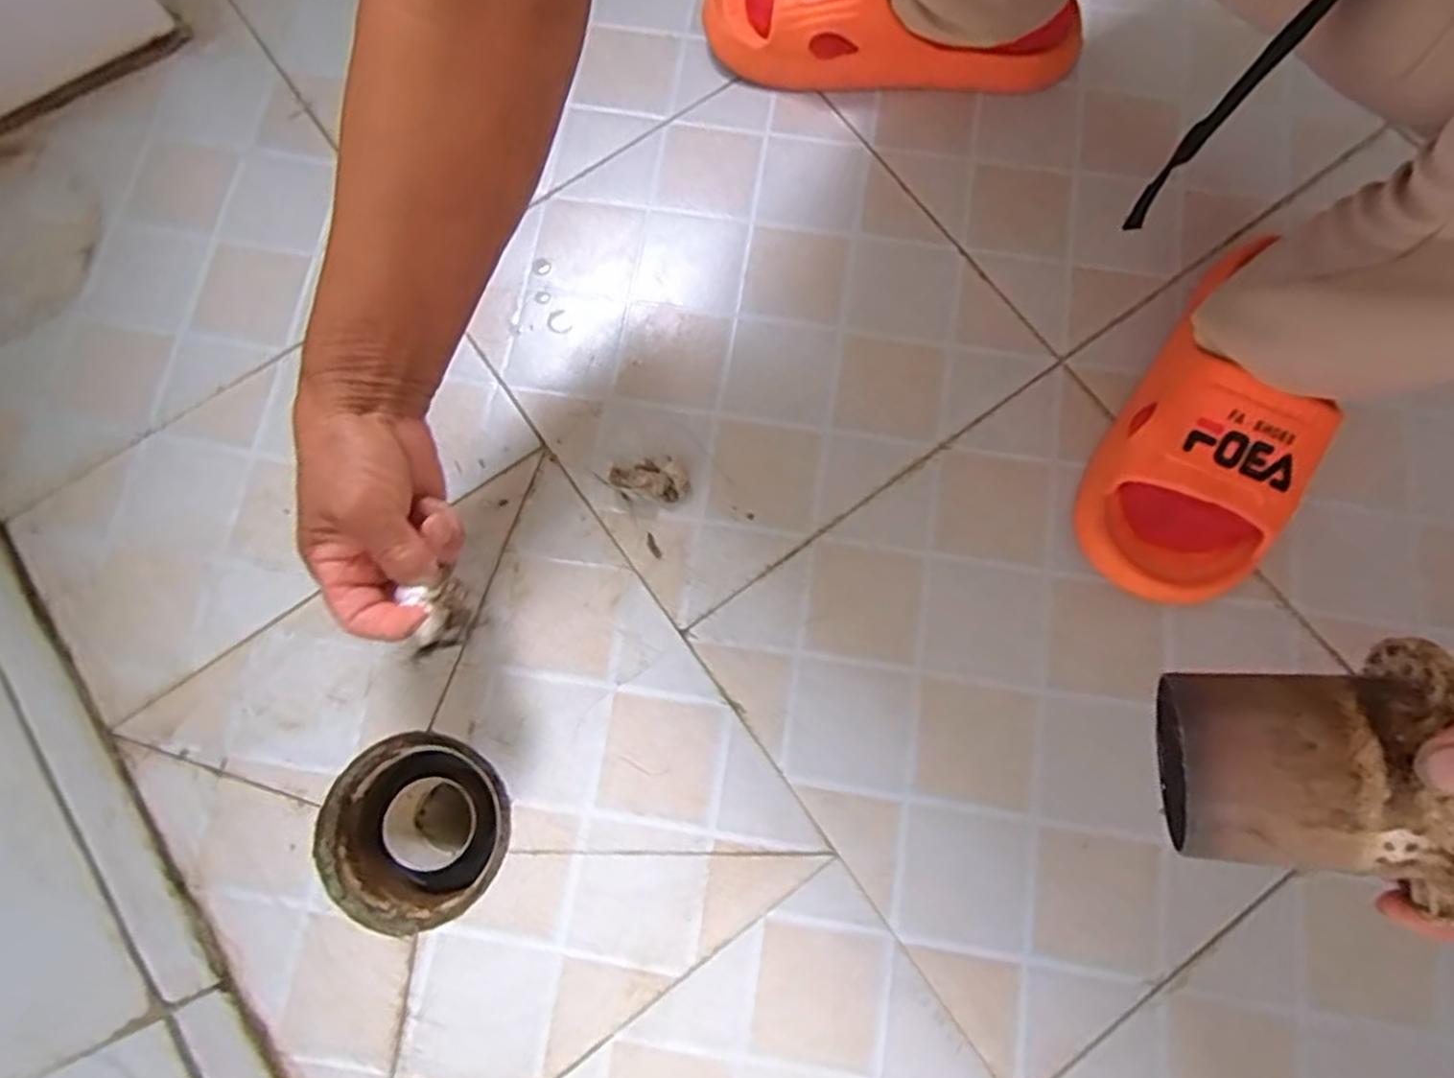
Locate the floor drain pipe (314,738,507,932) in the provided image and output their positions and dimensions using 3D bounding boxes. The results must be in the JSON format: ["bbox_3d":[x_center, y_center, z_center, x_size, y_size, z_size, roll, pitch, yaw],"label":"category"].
[{"bbox_3d":[-0.178,0.177,0.474,0.107,0.093,0.106,20,77,5],"label":"floor drain pipe"}]

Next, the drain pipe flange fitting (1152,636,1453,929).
[{"bbox_3d":[0.203,0.079,0.262,0.090,0.075,0.085,-2,78,23],"label":"drain pipe flange fitting"}]

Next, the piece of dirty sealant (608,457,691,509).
[{"bbox_3d":[-0.047,-0.036,0.460,0.045,0.019,0.024,11,77,4],"label":"piece of dirty sealant"}]

